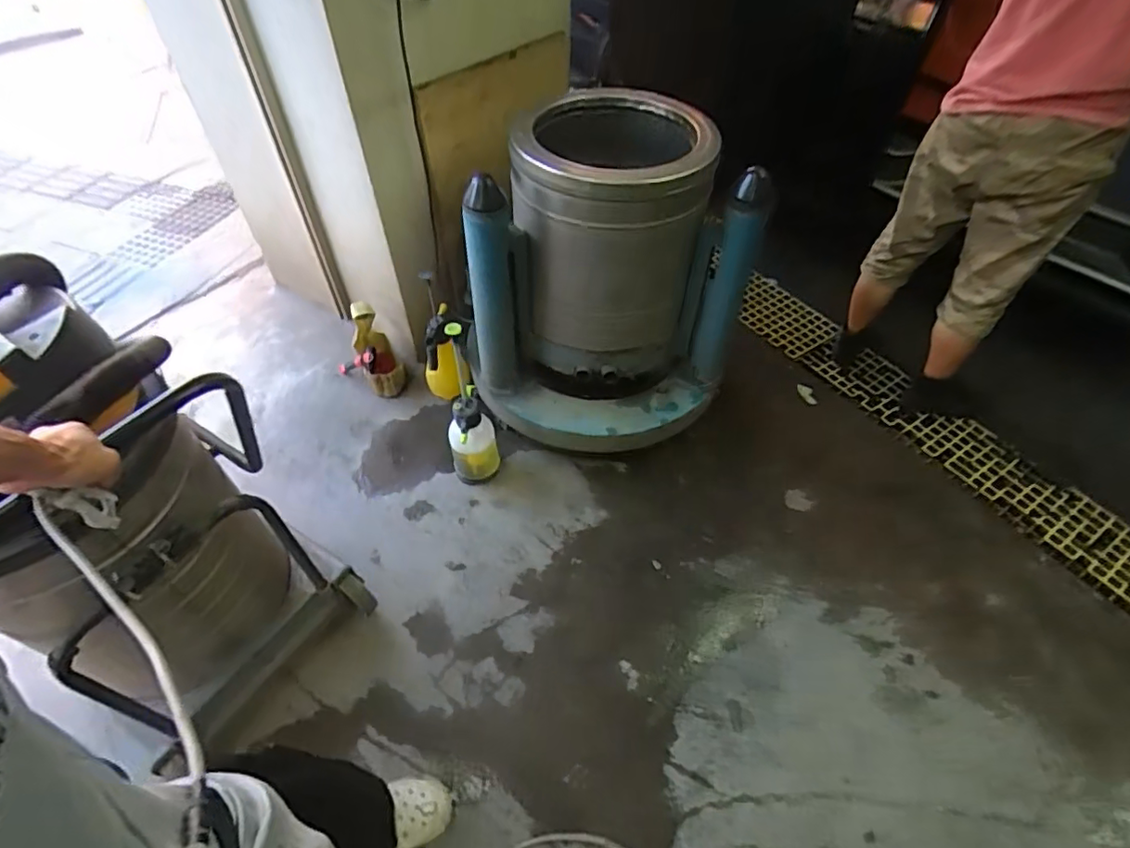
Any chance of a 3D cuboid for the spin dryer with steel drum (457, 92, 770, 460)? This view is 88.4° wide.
[{"bbox_3d":[0.153,-0.424,1.591,0.635,0.698,0.704,16,51,13],"label":"spin dryer with steel drum"}]

